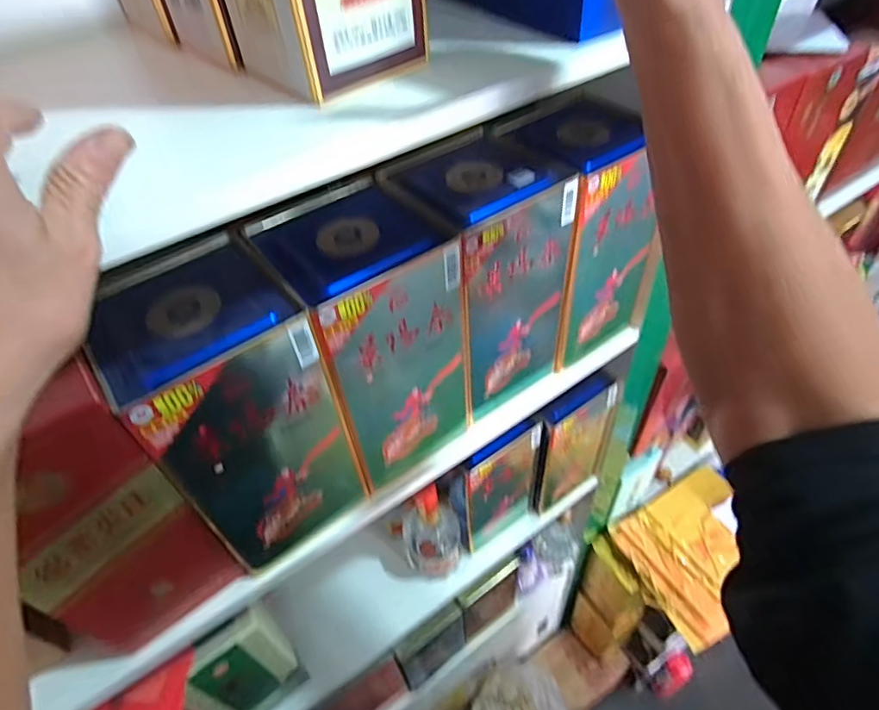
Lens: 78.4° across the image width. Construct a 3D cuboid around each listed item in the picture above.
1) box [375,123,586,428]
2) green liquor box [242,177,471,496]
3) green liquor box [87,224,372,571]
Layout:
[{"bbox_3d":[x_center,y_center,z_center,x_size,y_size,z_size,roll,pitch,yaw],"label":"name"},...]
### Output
[{"bbox_3d":[0.041,-0.081,0.603,0.145,0.255,0.138,-30,51,-22],"label":"box"},{"bbox_3d":[-0.071,-0.012,0.552,0.140,0.258,0.145,-31,51,-23],"label":"green liquor box"},{"bbox_3d":[-0.184,0.052,0.500,0.136,0.258,0.150,-31,51,-23],"label":"green liquor box"}]

